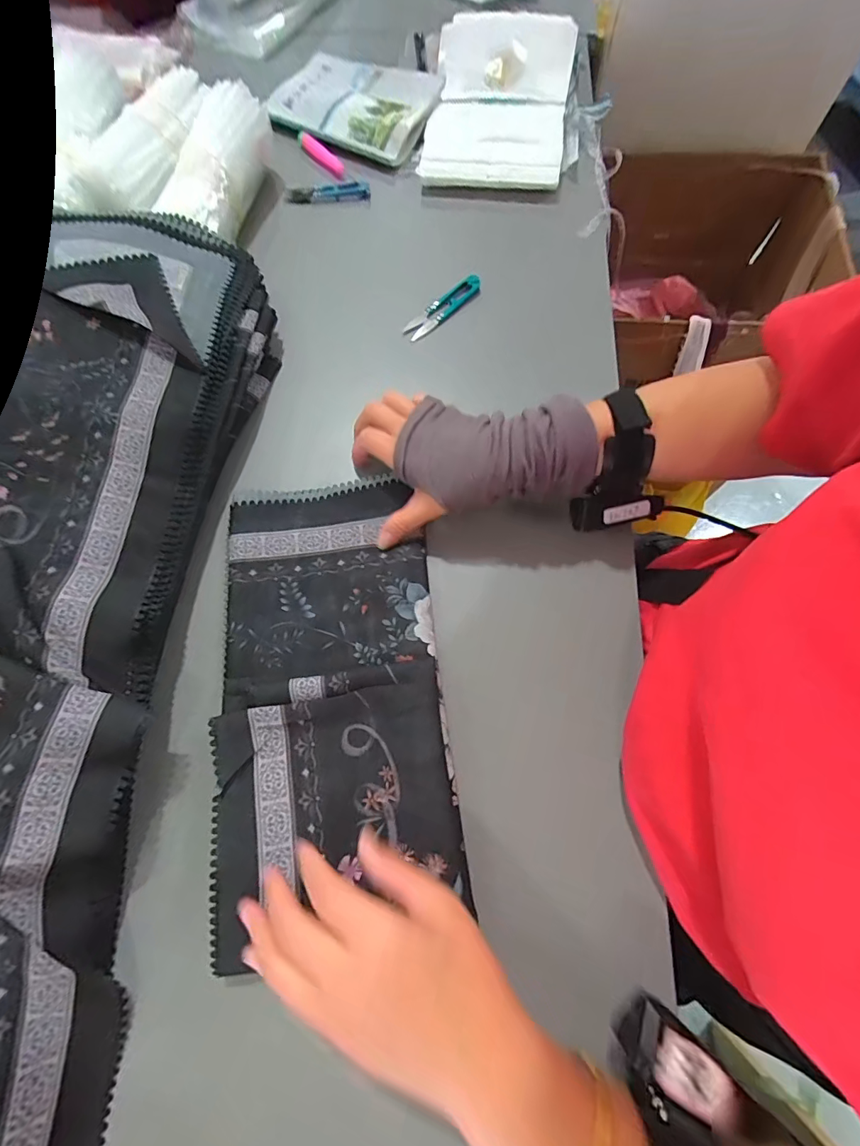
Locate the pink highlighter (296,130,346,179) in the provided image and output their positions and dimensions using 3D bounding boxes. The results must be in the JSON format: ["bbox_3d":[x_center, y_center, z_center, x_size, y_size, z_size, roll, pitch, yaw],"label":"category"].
[{"bbox_3d":[-0.136,-0.517,0.568,0.018,0.013,0.081,-42,76,-12],"label":"pink highlighter"}]

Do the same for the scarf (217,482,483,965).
[{"bbox_3d":[-0.079,0.077,0.370,0.169,0.024,0.324,-7,71,-2],"label":"scarf"}]

